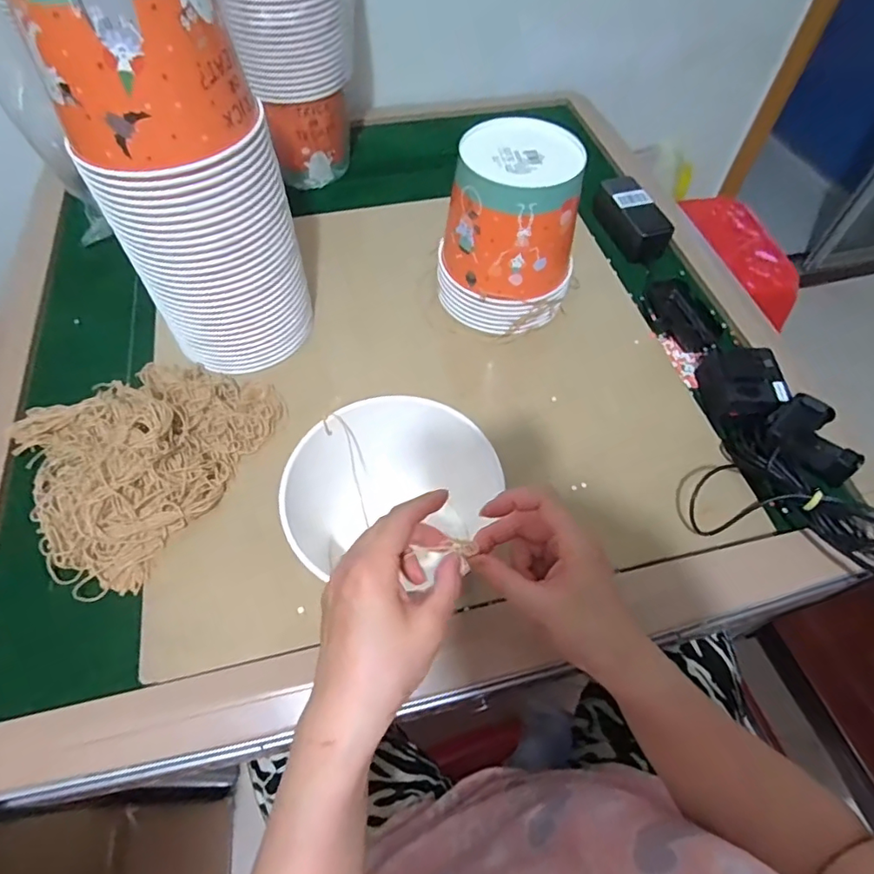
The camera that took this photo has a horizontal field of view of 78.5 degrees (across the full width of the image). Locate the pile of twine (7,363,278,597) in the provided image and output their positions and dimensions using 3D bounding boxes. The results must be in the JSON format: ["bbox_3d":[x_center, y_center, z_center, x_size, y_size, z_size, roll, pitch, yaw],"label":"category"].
[{"bbox_3d":[-0.318,0.006,0.539,0.229,0.056,0.246,21,59,12],"label":"pile of twine"}]

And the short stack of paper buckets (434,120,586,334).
[{"bbox_3d":[0.085,-0.235,0.618,0.151,0.180,0.138,9,57,4],"label":"short stack of paper buckets"}]

